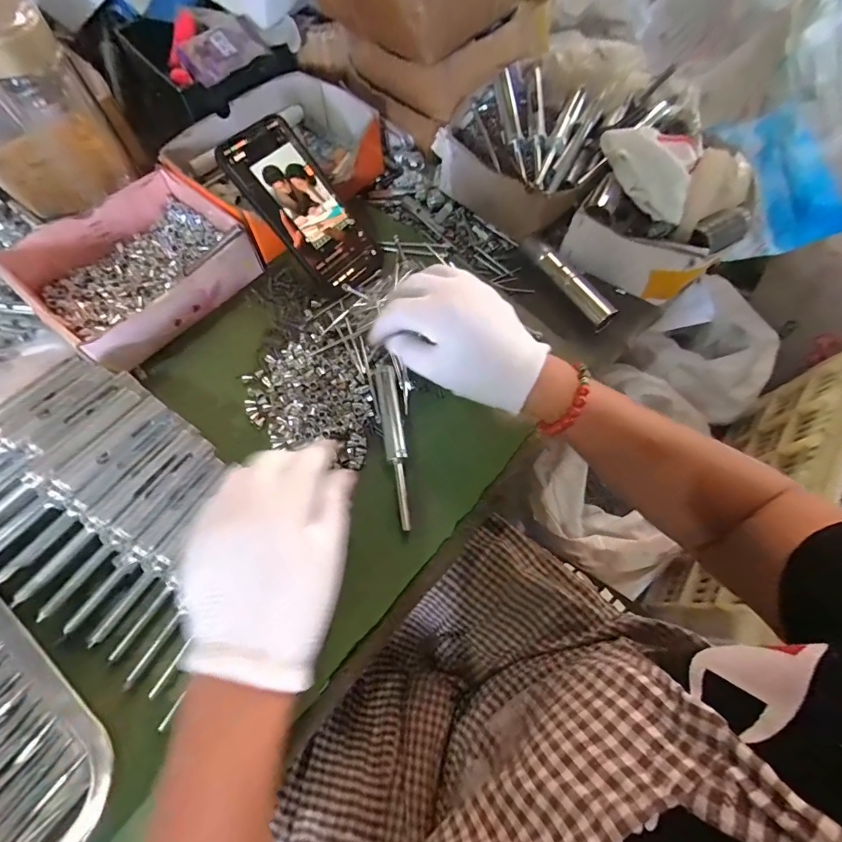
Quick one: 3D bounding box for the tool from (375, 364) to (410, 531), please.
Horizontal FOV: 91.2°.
[{"bbox_3d":[-0.023,0.019,0.353,0.018,0.012,0.143,-8,68,-5],"label":"tool"}]

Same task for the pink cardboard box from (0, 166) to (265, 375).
[{"bbox_3d":[-0.267,-0.148,0.395,0.149,0.052,0.183,38,72,13],"label":"pink cardboard box"}]

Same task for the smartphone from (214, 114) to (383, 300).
[{"bbox_3d":[-0.110,-0.202,0.397,0.076,0.007,0.159,-45,110,-17],"label":"smartphone"}]

